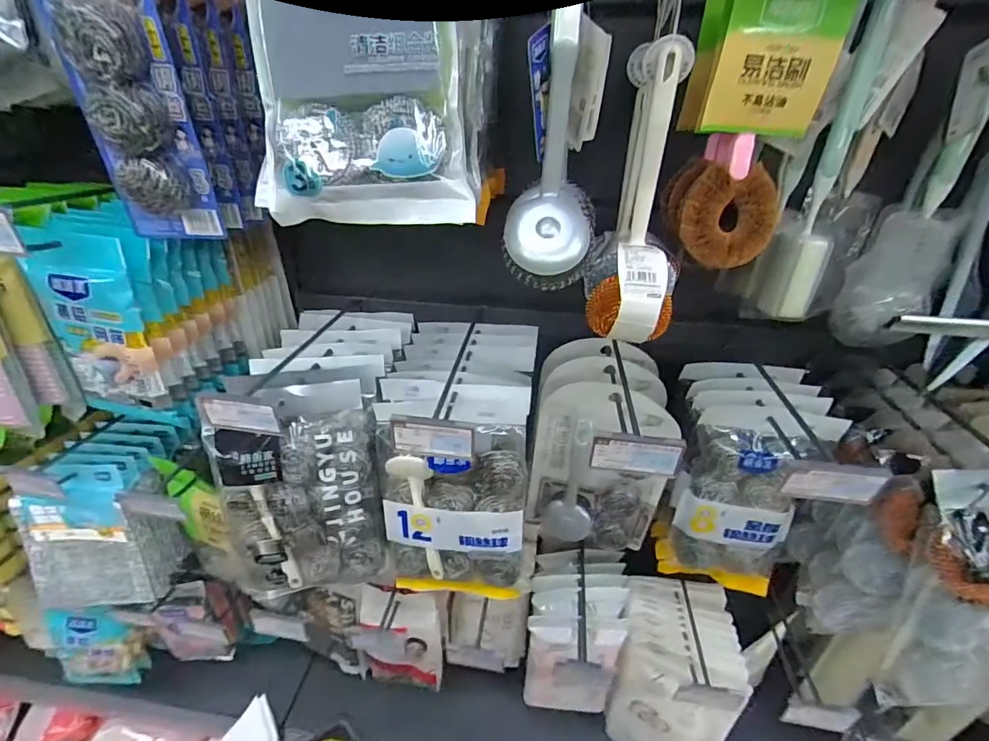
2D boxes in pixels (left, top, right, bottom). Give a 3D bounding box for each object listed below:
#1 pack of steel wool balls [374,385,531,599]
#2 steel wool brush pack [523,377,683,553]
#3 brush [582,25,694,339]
[{"bbox_3d":[-0.051,0.165,0.599,0.177,0.283,0.054,2,19,4],"label":"pack of steel wool balls"},{"bbox_3d":[0.139,0.140,0.644,0.173,0.260,0.039,12,33,16],"label":"steel wool brush pack"},{"bbox_3d":[0.132,-0.144,0.410,0.072,0.230,0.073,9,33,11],"label":"brush"}]

